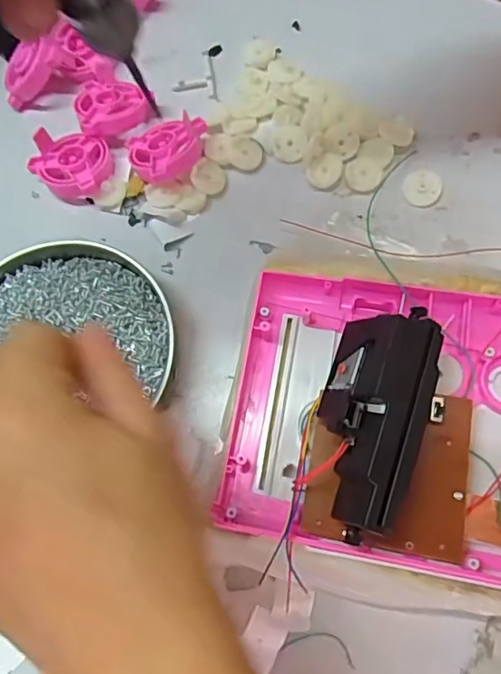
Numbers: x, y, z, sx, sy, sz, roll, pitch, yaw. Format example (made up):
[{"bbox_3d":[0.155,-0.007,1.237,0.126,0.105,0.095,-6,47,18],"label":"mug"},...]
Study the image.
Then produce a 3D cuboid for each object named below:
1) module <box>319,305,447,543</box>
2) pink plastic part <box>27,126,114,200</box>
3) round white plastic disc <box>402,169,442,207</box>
[{"bbox_3d":[0.055,0.035,0.236,0.046,0.029,0.098,17,74,10],"label":"module"},{"bbox_3d":[-0.121,-0.115,0.353,0.054,0.022,0.042,5,72,7],"label":"pink plastic part"},{"bbox_3d":[0.109,-0.095,0.335,0.024,0.004,0.023,8,72,7],"label":"round white plastic disc"}]

